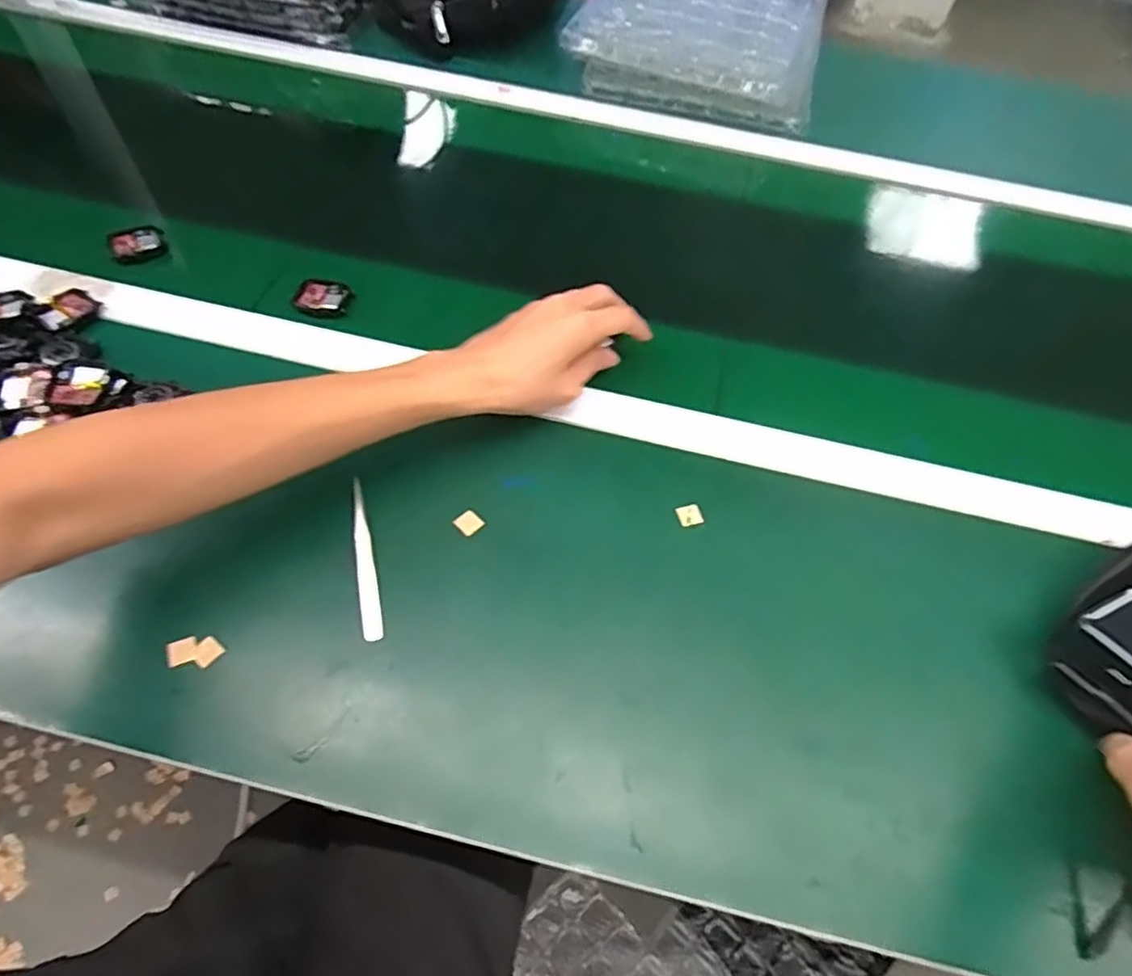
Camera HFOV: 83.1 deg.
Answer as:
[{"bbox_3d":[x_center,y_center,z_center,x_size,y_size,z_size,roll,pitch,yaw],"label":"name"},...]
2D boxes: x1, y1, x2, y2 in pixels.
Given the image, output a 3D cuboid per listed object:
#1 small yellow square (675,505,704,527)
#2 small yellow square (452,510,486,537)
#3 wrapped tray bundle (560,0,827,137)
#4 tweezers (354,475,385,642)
[{"bbox_3d":[0.093,0.021,0.480,0.019,0.004,0.015,-15,61,-14],"label":"small yellow square"},{"bbox_3d":[-0.070,0.025,0.463,0.018,0.005,0.016,-35,67,-23],"label":"small yellow square"},{"bbox_3d":[0.175,-0.588,0.820,0.298,0.085,0.273,15,58,4],"label":"wrapped tray bundle"},{"bbox_3d":[-0.140,0.048,0.442,0.013,0.009,0.118,-11,60,-11],"label":"tweezers"}]

